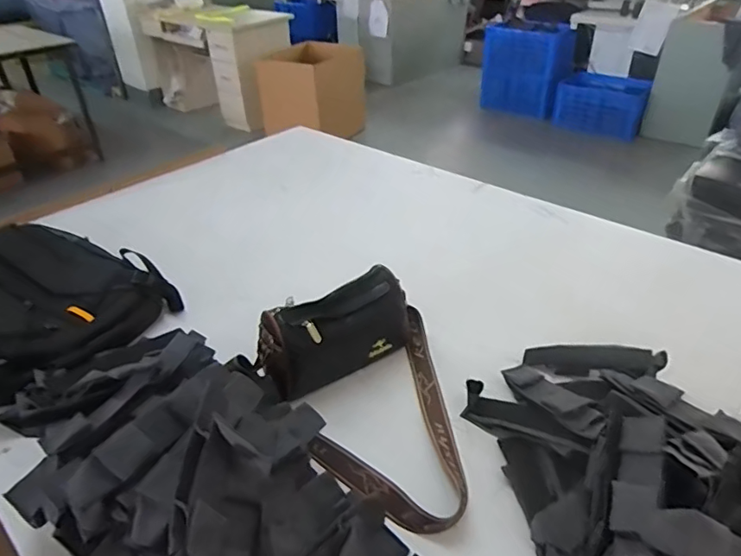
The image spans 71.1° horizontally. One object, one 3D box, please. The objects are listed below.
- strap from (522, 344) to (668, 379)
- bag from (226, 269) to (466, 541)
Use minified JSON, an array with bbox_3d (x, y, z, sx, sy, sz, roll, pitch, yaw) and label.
[{"bbox_3d":[0.331,0.125,0.779,0.193,0.031,0.051,-3,28,35],"label":"strap"},{"bbox_3d":[0.032,0.131,0.729,0.349,0.149,0.311,26,43,37],"label":"bag"}]

